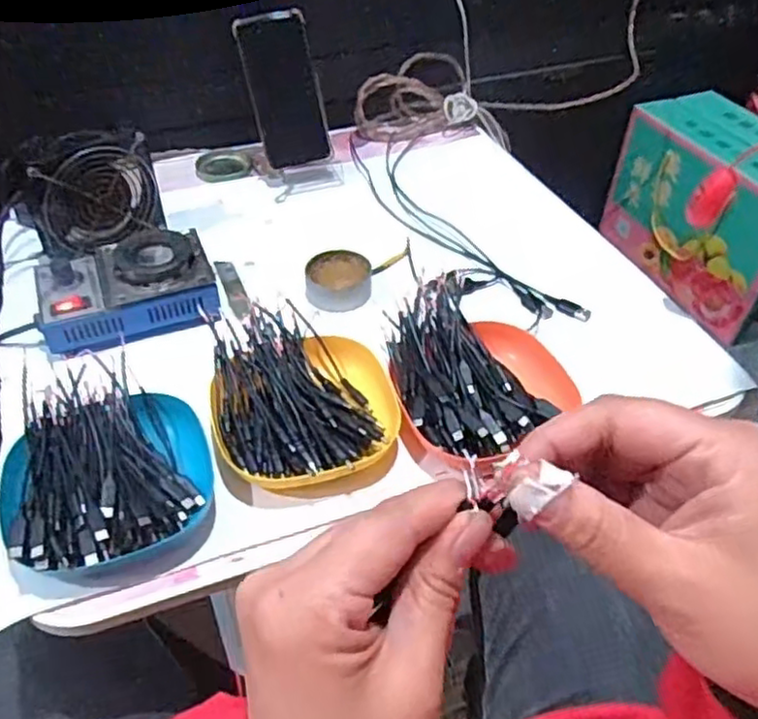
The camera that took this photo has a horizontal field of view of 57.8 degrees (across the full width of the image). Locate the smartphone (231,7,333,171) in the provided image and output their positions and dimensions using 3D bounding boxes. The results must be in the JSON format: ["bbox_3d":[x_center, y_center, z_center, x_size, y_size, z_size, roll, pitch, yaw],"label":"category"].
[{"bbox_3d":[-0.106,-0.306,0.786,0.079,0.163,0.009,-18,23,-13],"label":"smartphone"}]

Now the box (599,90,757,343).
[{"bbox_3d":[0.527,-0.231,1.073,0.150,0.238,0.324,-16,48,-16],"label":"box"}]

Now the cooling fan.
[{"bbox_3d":[-0.283,-0.166,0.674,0.128,0.113,0.045,-28,52,-25],"label":"cooling fan"}]

